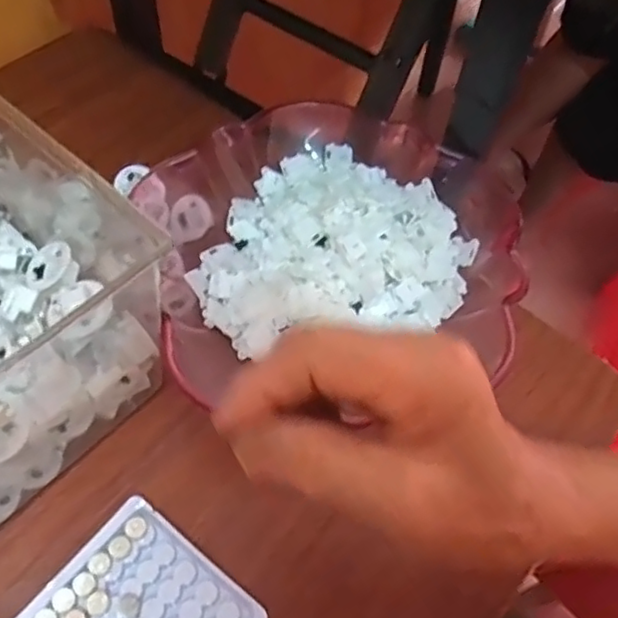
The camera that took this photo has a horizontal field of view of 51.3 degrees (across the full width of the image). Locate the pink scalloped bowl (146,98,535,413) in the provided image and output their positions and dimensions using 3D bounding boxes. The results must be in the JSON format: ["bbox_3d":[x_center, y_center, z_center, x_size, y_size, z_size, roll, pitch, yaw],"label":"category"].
[{"bbox_3d":[0.017,-0.044,0.437,0.241,0.048,0.243,2,58,-3],"label":"pink scalloped bowl"}]

